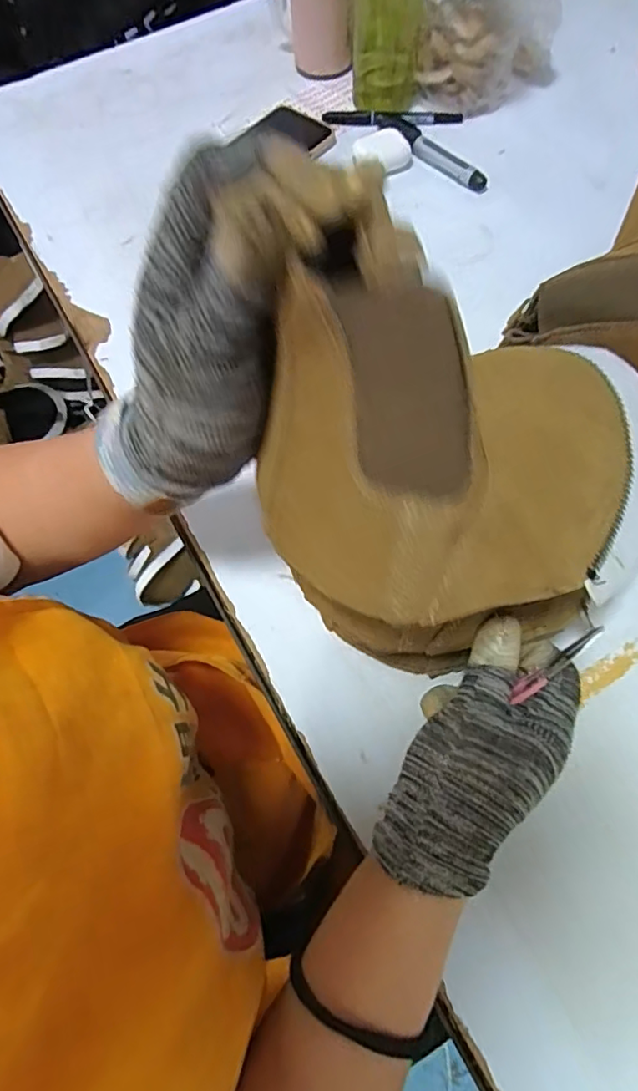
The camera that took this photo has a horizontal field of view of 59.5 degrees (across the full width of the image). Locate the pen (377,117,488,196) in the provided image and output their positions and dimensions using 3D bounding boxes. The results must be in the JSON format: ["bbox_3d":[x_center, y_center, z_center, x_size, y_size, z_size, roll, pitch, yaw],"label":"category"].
[{"bbox_3d":[0.110,-0.381,0.544,0.022,0.018,0.131,-42,70,-14],"label":"pen"}]

